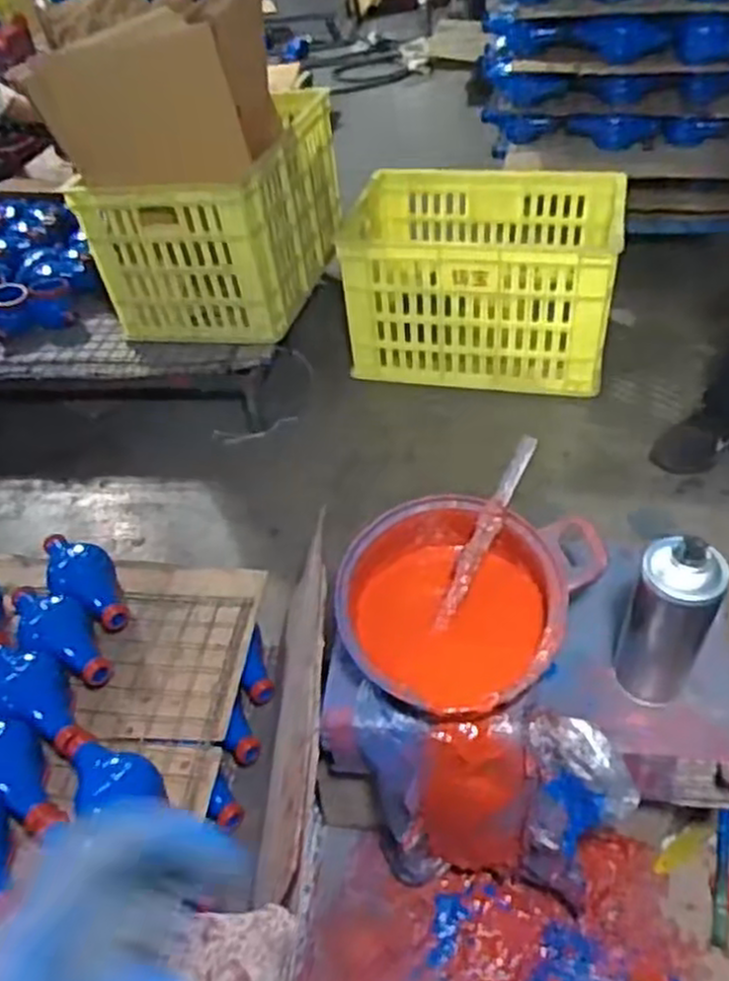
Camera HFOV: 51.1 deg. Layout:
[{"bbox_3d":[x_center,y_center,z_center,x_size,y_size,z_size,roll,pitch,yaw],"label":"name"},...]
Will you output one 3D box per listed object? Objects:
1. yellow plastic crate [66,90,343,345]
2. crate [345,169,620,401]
[{"bbox_3d":[-0.282,-0.548,1.542,0.350,0.305,0.475,6,43,13],"label":"yellow plastic crate"},{"bbox_3d":[0.236,-0.436,1.571,0.505,0.299,0.360,5,43,13],"label":"crate"}]

